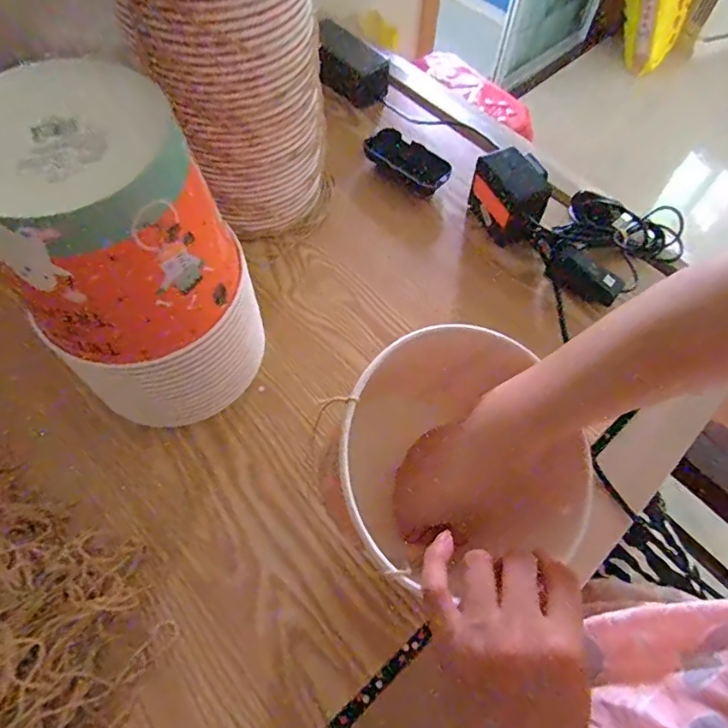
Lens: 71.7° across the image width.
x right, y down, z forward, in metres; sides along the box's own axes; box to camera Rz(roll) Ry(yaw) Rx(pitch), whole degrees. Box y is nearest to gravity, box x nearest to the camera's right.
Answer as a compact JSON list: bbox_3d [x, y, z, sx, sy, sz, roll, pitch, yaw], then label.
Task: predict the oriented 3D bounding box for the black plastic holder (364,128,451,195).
[{"bbox_3d":[0.055,-0.241,0.602,0.104,0.028,0.045,38,66,17],"label":"black plastic holder"}]

